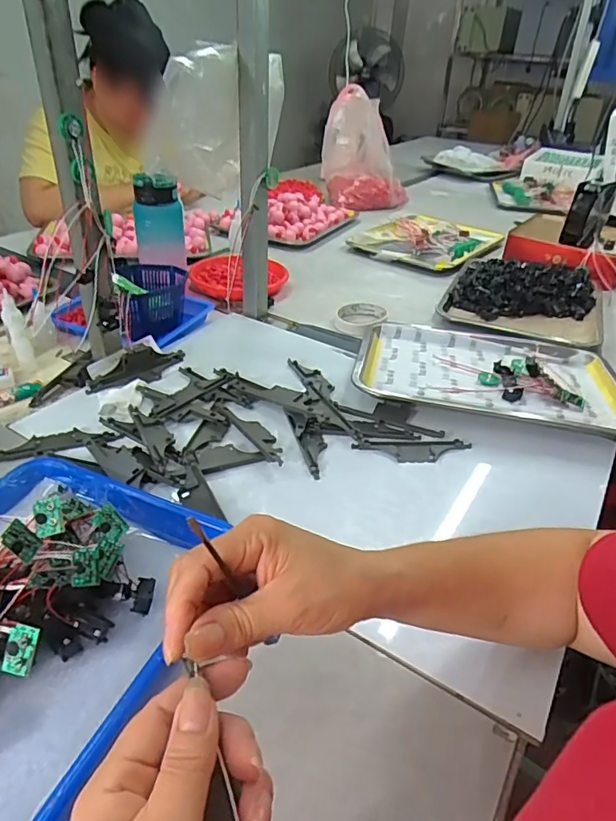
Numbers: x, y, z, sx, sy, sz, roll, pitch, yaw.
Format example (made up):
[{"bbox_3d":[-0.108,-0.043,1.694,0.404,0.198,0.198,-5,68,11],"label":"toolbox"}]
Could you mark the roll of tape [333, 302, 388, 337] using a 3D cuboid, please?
[{"bbox_3d":[0.087,-0.150,0.862,0.081,0.025,0.097,9,36,9],"label":"roll of tape"}]

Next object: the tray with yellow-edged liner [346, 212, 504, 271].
[{"bbox_3d":[0.274,-0.390,1.207,0.252,0.033,0.331,24,39,26],"label":"tray with yellow-edged liner"}]

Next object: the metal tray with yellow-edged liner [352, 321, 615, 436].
[{"bbox_3d":[0.245,-0.057,0.718,0.346,0.033,0.252,8,35,7],"label":"metal tray with yellow-edged liner"}]

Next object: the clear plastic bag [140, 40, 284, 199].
[{"bbox_3d":[-0.118,-0.371,0.692,0.192,0.159,0.141,-4,35,-12],"label":"clear plastic bag"}]

